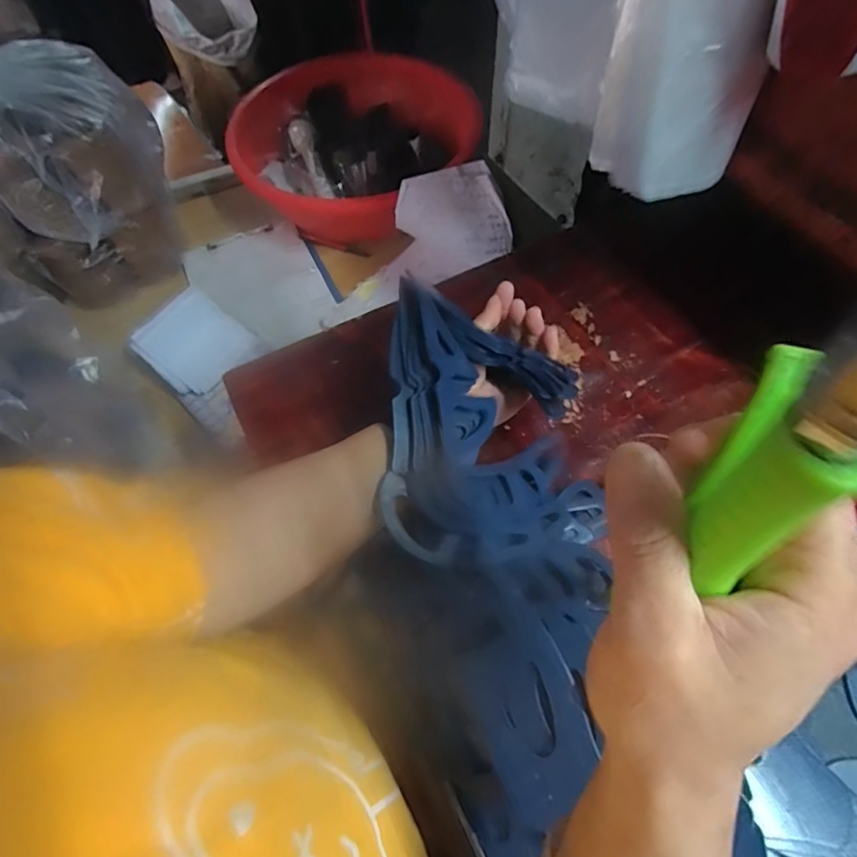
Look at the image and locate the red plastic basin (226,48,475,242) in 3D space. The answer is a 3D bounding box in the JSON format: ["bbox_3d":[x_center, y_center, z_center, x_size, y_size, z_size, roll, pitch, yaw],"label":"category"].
[{"bbox_3d":[-0.129,-0.458,0.849,0.409,0.147,0.380,-1,60,1],"label":"red plastic basin"}]

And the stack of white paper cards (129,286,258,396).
[{"bbox_3d":[-0.331,-0.121,0.694,0.130,0.011,0.124,40,72,1],"label":"stack of white paper cards"}]

